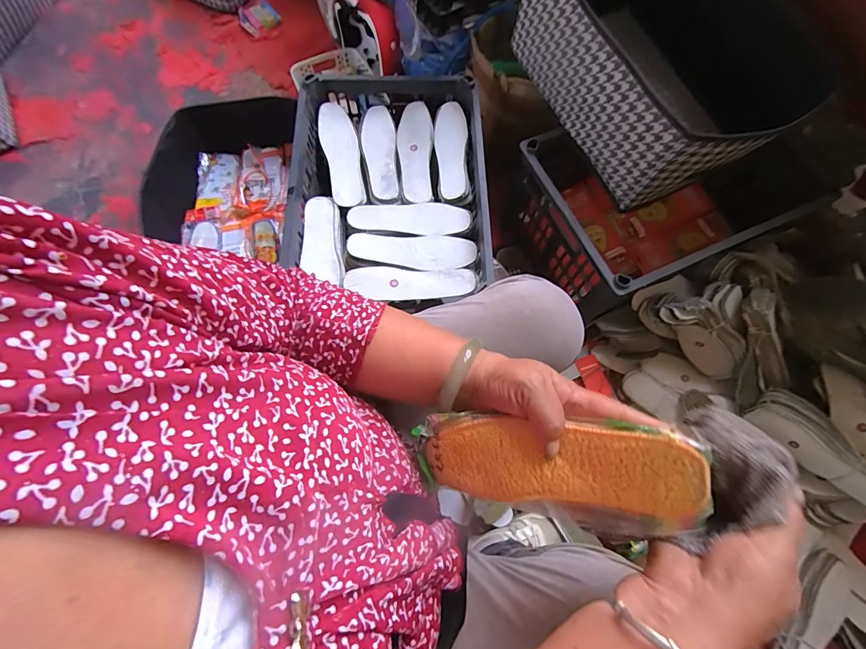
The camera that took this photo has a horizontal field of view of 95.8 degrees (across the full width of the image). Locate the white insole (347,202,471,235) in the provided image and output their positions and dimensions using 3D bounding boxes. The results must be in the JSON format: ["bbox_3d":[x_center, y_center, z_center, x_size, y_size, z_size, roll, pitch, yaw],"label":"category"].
[{"bbox_3d":[-0.044,-0.201,0.724,0.218,0.015,0.069,4,70,-2],"label":"white insole"}]

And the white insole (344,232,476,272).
[{"bbox_3d":[-0.038,-0.130,0.696,0.222,0.012,0.074,2,70,-2],"label":"white insole"}]

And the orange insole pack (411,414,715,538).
[{"bbox_3d":[0.083,0.113,0.298,0.208,0.016,0.082,-3,99,31],"label":"orange insole pack"}]

